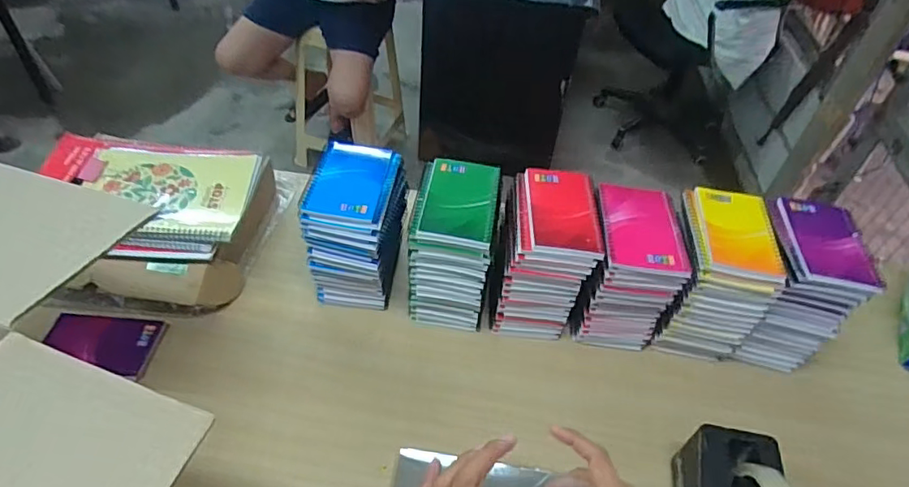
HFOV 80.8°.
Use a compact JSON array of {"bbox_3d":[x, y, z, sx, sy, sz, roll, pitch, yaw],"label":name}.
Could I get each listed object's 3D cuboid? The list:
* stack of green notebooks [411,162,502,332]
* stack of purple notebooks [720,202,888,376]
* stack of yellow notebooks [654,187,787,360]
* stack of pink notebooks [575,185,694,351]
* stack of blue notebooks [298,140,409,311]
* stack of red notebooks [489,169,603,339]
[{"bbox_3d":[-0.002,0.008,0.674,0.093,0.175,0.133,7,46,1],"label":"stack of green notebooks"},{"bbox_3d":[0.414,0.054,0.670,0.102,0.181,0.138,9,46,4],"label":"stack of purple notebooks"},{"bbox_3d":[0.318,0.047,0.673,0.107,0.185,0.132,11,46,5],"label":"stack of yellow notebooks"},{"bbox_3d":[0.211,0.034,0.670,0.099,0.172,0.126,5,46,0],"label":"stack of pink notebooks"},{"bbox_3d":[-0.124,-0.014,0.679,0.092,0.181,0.112,11,46,5],"label":"stack of blue notebooks"},{"bbox_3d":[0.110,0.019,0.677,0.103,0.176,0.137,6,46,1],"label":"stack of red notebooks"}]

